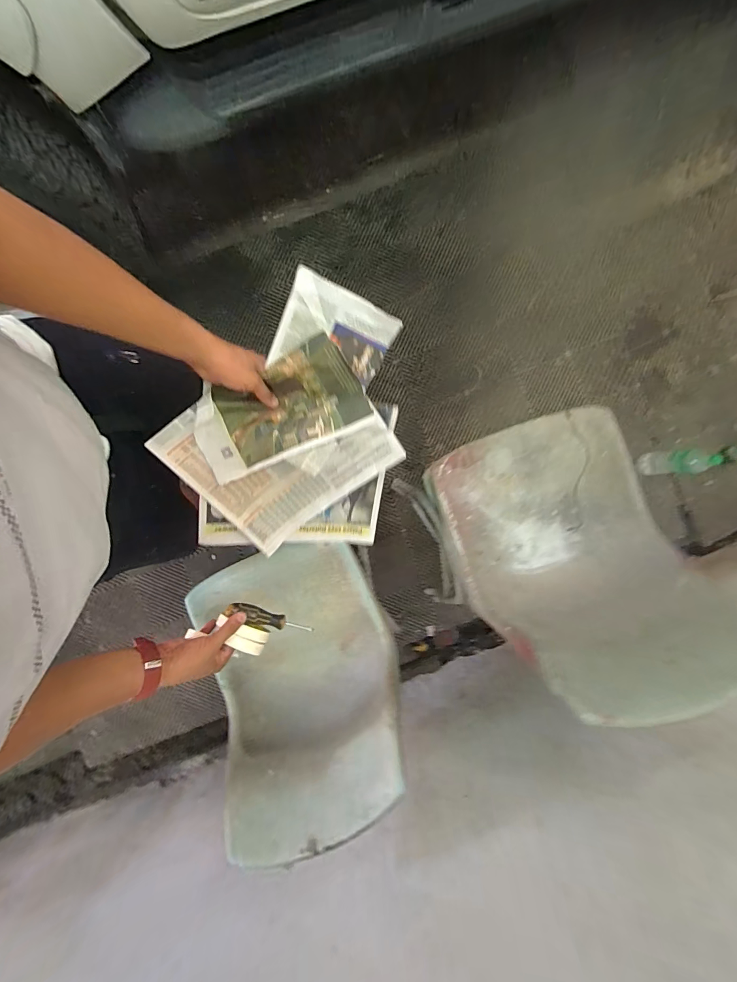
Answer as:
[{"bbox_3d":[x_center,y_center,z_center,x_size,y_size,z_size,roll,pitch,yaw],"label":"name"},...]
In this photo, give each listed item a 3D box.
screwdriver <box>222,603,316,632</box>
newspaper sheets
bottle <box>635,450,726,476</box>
[{"bbox_3d":[-0.168,0.222,0.636,0.151,0.020,0.028,22,73,-16],"label":"screwdriver"},{"bbox_3d":[-0.122,-0.091,0.595,0.361,0.432,0.059,6,28,-18],"label":"newspaper sheets"},{"bbox_3d":[1.073,-0.099,1.291,0.073,0.241,0.074,-43,101,-11],"label":"bottle"}]

